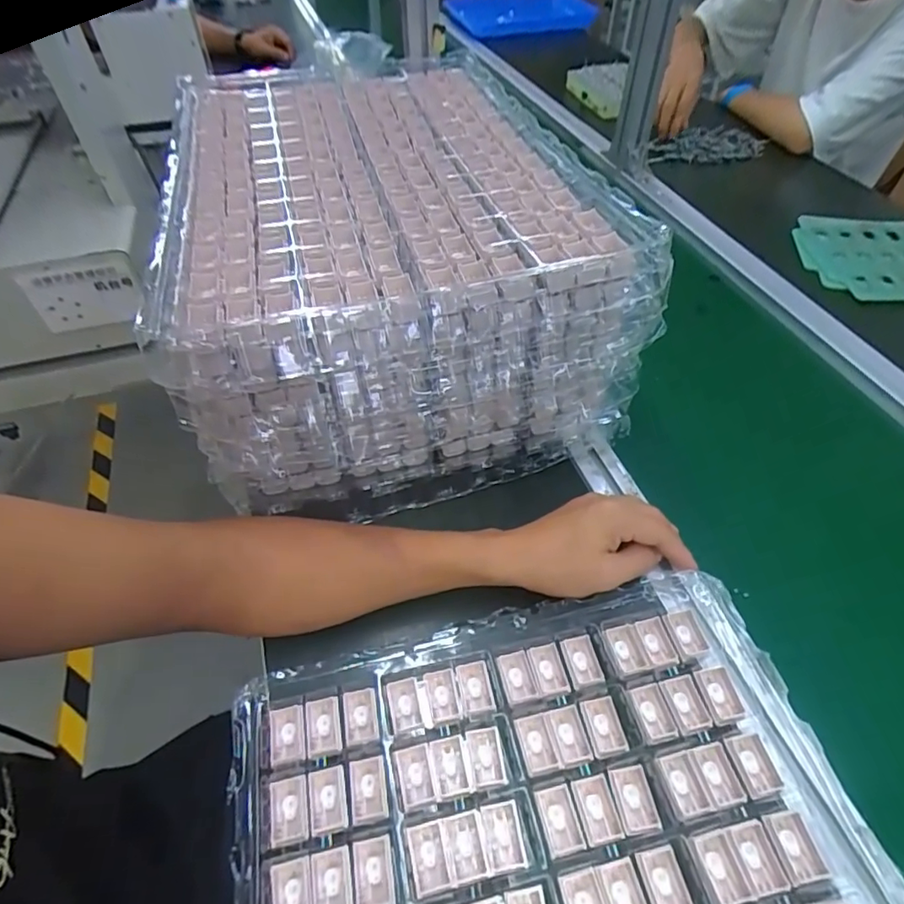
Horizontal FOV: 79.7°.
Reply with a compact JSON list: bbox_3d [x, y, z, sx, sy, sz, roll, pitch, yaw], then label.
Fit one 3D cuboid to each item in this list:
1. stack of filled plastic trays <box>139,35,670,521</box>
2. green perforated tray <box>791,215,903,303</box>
[{"bbox_3d":[-0.077,-0.210,0.558,0.334,0.194,0.490,-13,51,-9],"label":"stack of filled plastic trays"},{"bbox_3d":[0.586,-0.260,0.718,0.229,0.010,0.194,2,51,4],"label":"green perforated tray"}]

